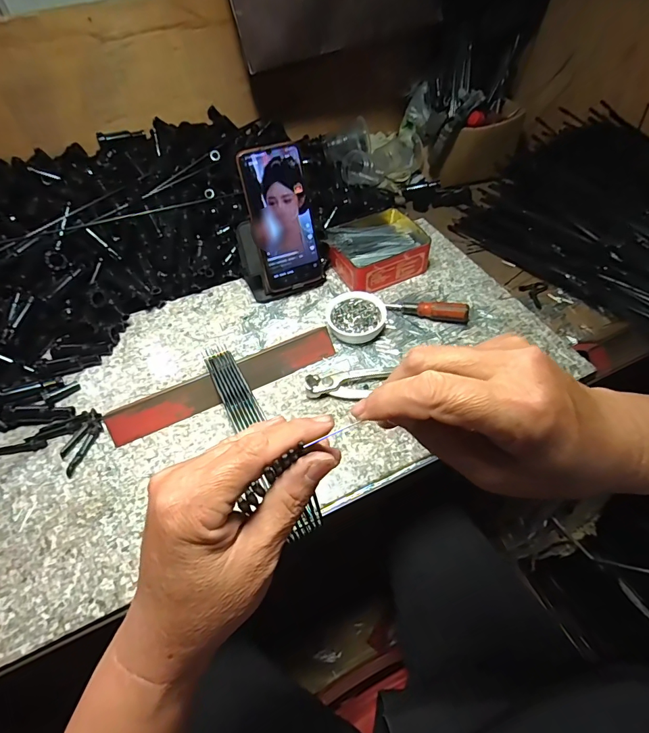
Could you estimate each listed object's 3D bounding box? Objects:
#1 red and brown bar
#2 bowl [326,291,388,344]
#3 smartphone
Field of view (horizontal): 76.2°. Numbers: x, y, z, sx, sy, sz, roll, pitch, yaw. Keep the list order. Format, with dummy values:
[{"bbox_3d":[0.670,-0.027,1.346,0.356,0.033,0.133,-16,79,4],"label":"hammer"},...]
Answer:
[{"bbox_3d":[-0.108,0.018,0.458,0.253,0.012,0.037,-23,87,-14],"label":"red and brown bar"},{"bbox_3d":[0.039,-0.060,0.512,0.072,0.026,0.071,-2,52,2],"label":"bowl"},{"bbox_3d":[-0.052,-0.181,0.515,0.077,0.166,0.010,-17,28,-10],"label":"smartphone"}]

